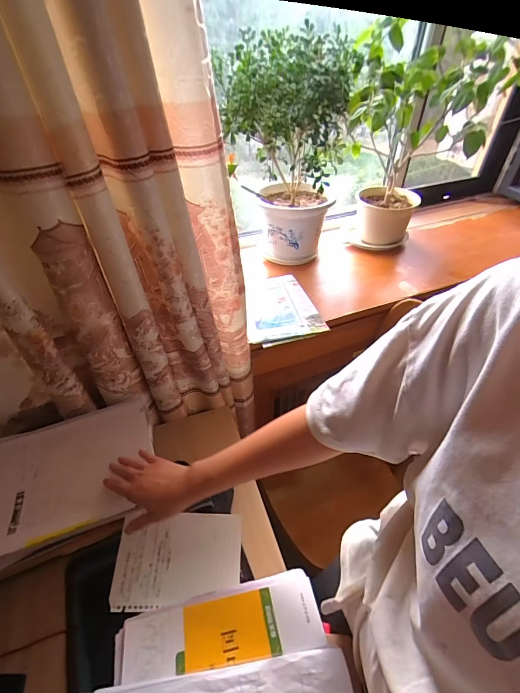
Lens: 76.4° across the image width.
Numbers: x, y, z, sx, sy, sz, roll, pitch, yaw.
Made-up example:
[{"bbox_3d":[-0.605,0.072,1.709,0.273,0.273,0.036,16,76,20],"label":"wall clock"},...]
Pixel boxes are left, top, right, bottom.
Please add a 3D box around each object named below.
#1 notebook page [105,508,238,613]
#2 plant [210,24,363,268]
[{"bbox_3d":[-0.136,0.361,0.564,0.203,0.011,0.135,7,62,-9],"label":"notebook page"},{"bbox_3d":[0.074,-0.497,0.915,0.286,0.504,0.253,19,47,20],"label":"plant"}]

